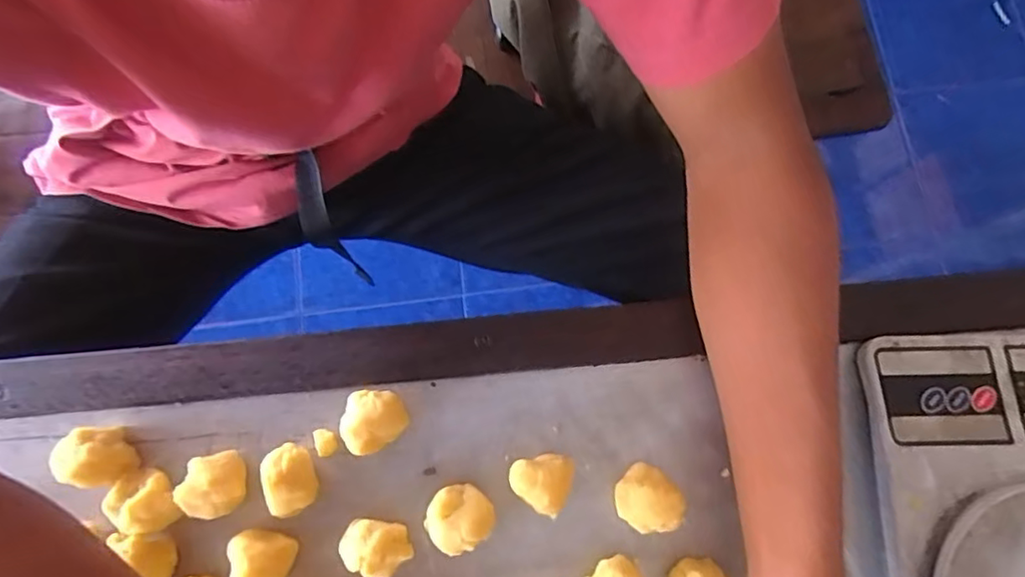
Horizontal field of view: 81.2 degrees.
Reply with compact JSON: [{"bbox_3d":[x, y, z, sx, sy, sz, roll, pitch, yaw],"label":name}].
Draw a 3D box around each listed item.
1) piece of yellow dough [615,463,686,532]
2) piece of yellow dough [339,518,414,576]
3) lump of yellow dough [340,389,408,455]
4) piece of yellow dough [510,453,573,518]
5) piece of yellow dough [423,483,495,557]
[{"bbox_3d":[0.076,0.120,0.338,0.035,0.029,0.033,0,78,0],"label":"piece of yellow dough"},{"bbox_3d":[-0.075,0.142,0.331,0.038,0.029,0.027,11,78,2],"label":"piece of yellow dough"},{"bbox_3d":[-0.081,0.075,0.347,0.036,0.028,0.033,0,78,0],"label":"lump of yellow dough"},{"bbox_3d":[0.015,0.106,0.337,0.033,0.036,0.030,22,78,4],"label":"piece of yellow dough"},{"bbox_3d":[-0.029,0.128,0.337,0.034,0.027,0.034,0,78,0],"label":"piece of yellow dough"}]

